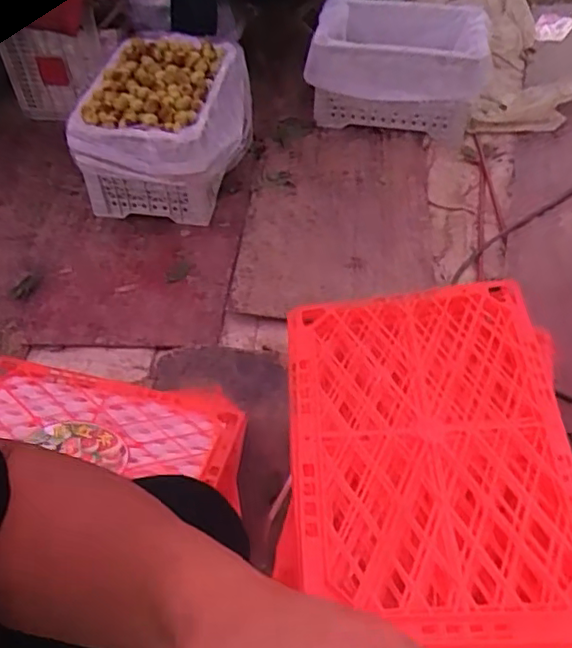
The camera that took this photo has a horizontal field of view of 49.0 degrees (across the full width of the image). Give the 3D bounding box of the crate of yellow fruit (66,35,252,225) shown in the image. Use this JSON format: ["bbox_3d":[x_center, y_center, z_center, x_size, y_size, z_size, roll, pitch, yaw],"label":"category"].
[{"bbox_3d":[-0.275,-0.487,1.541,0.350,0.246,0.450,8,50,6],"label":"crate of yellow fruit"}]

